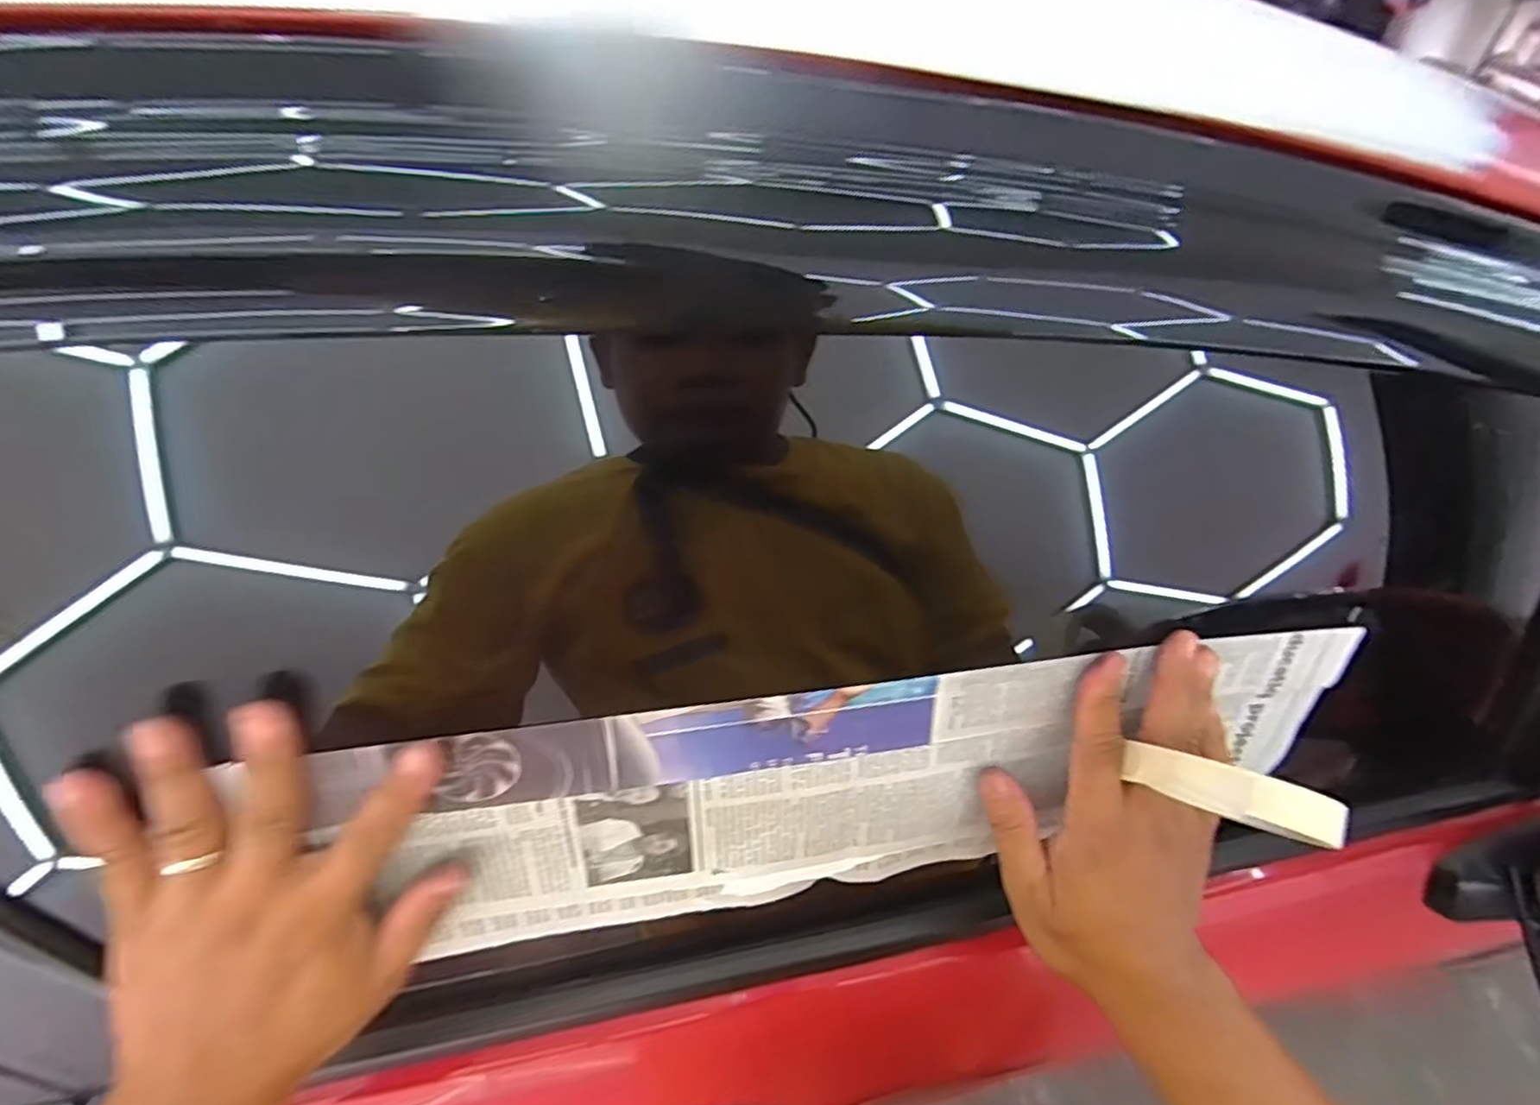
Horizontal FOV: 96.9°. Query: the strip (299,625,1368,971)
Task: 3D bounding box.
[{"bbox_3d":[0.065,0.123,0.353,0.500,0.145,0.010,-6,30,-9],"label":"strip"}]

